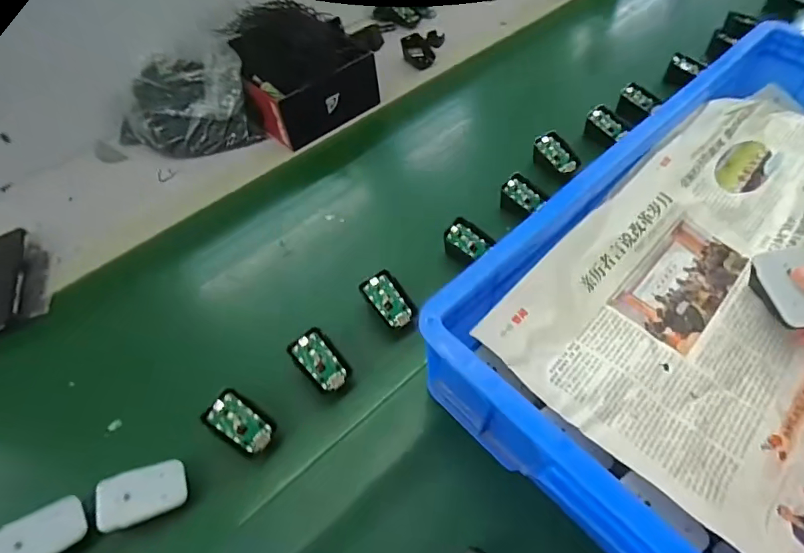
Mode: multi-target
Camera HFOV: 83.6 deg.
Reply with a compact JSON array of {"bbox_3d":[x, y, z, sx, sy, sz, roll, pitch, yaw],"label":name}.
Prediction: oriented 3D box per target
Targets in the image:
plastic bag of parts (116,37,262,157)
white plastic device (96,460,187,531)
[{"bbox_3d":[-0.338,-0.263,0.695,0.203,0.102,0.138,-18,55,-8],"label":"plastic bag of parts"},{"bbox_3d":[-0.232,0.194,0.402,0.069,0.013,0.043,-6,70,-36],"label":"white plastic device"}]

